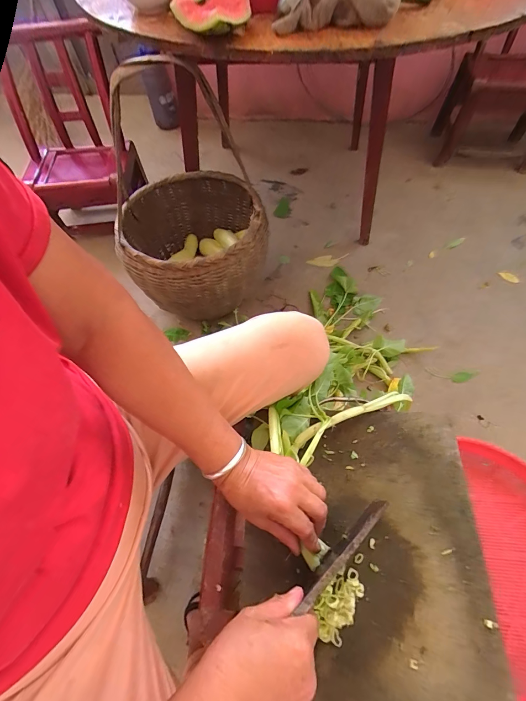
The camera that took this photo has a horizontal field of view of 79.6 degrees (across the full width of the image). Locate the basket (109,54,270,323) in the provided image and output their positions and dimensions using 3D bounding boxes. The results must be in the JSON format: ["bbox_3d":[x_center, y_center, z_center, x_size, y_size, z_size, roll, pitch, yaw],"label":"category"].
[{"bbox_3d":[-0.192,-0.390,0.770,0.353,0.500,0.405,-14,61,-5],"label":"basket"}]

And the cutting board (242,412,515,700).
[{"bbox_3d":[0.117,0.247,0.372,0.267,0.016,0.346,2,61,4],"label":"cutting board"}]

